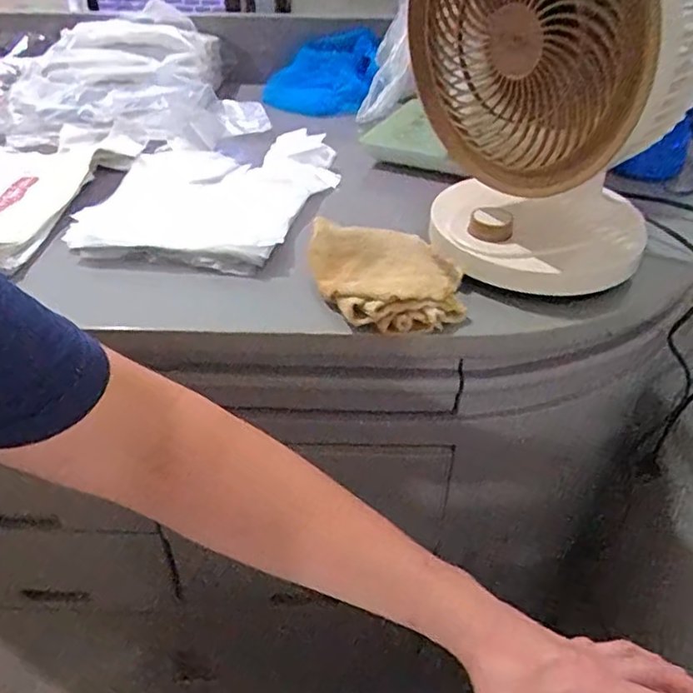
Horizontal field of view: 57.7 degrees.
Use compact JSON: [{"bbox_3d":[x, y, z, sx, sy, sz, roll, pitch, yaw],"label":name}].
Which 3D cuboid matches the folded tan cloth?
[{"bbox_3d":[0.033,-0.062,0.549,0.131,0.031,0.122,2,39,3],"label":"folded tan cloth"}]

